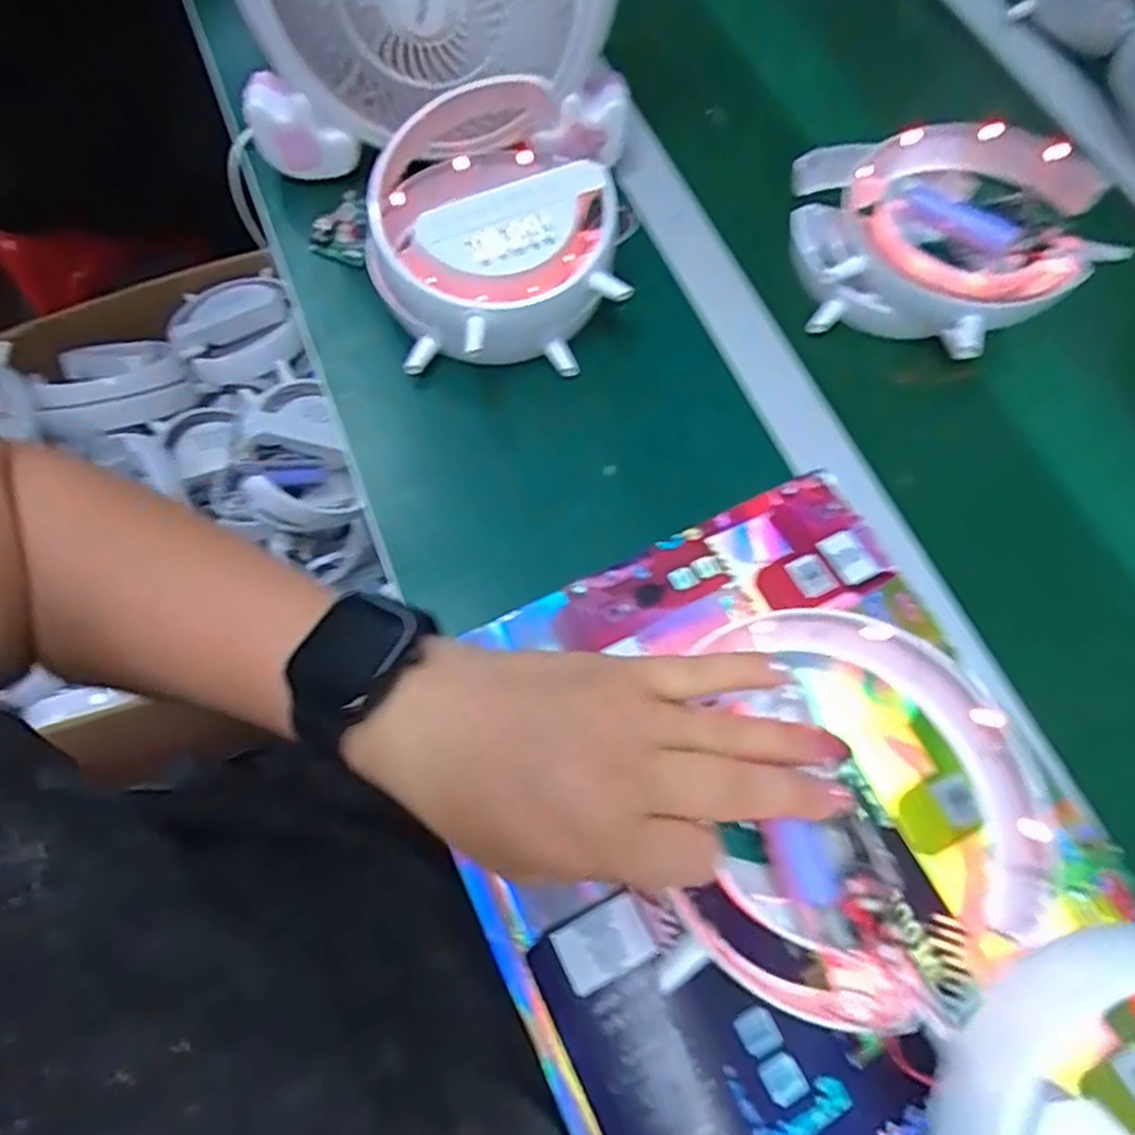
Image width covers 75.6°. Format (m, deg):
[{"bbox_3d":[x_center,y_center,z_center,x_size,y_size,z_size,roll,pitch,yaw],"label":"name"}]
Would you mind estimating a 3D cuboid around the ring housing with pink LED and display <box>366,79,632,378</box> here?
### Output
[{"bbox_3d":[-0.049,-0.209,0.463,0.152,0.075,0.170,-15,69,-8],"label":"ring housing with pink LED and display"}]

